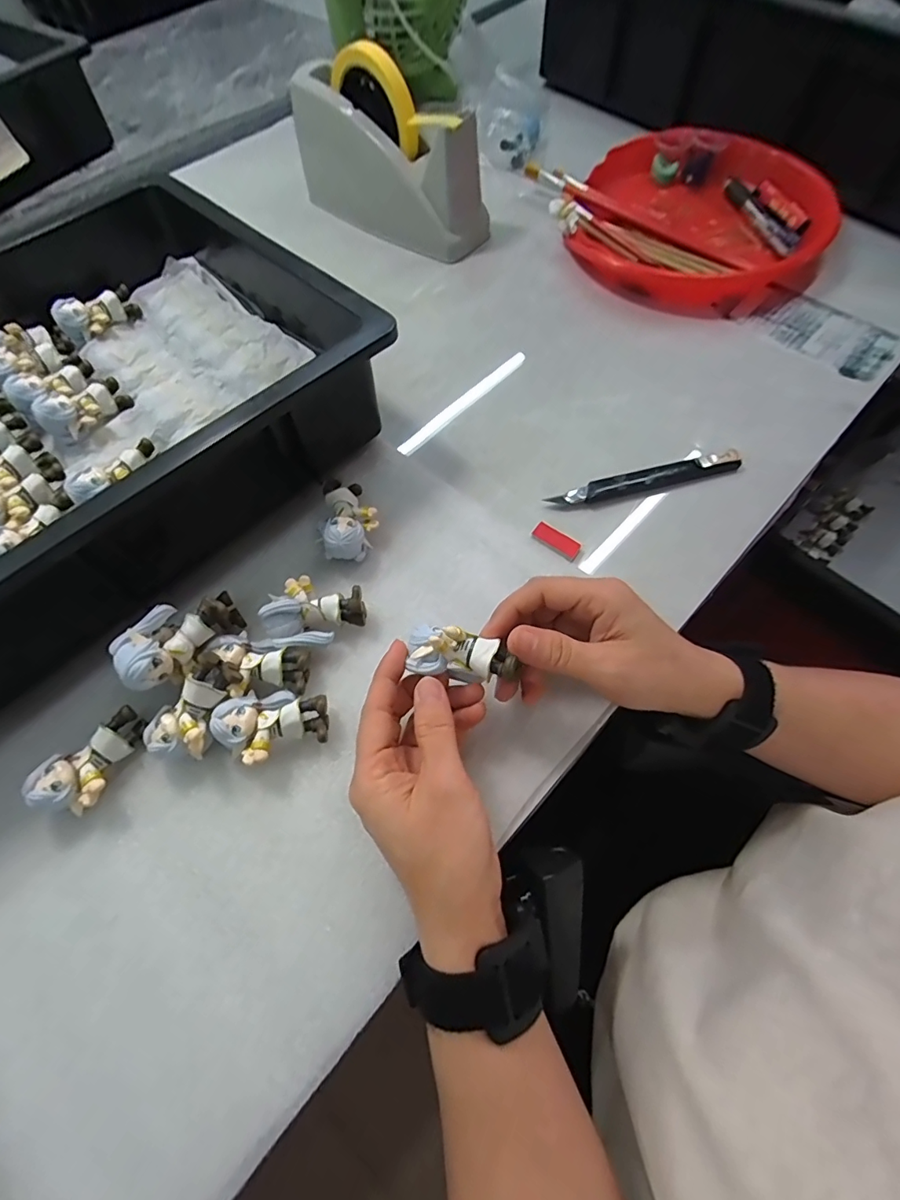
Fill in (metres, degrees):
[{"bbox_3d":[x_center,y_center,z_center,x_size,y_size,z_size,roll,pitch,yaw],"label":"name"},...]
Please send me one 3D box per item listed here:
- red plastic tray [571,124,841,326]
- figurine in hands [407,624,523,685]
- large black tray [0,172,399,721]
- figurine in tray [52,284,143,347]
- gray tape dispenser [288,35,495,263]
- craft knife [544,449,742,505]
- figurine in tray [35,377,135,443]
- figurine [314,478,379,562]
[{"bbox_3d":[0.238,-0.379,0.480,0.233,0.059,0.244,-33,67,-14],"label":"red plastic tray"},{"bbox_3d":[0.006,0.027,0.252,0.057,0.021,0.026,10,64,11],"label":"figurine in hands"},{"bbox_3d":[-0.313,-0.120,0.343,0.342,0.092,0.452,41,71,19],"label":"large black tray"},{"bbox_3d":[-0.293,-0.240,0.405,0.062,0.028,0.024,-41,70,-16],"label":"figurine in tray"},{"bbox_3d":[-0.059,-0.446,0.482,0.084,0.117,0.207,-41,69,-17],"label":"gray tape dispenser"},{"bbox_3d":[0.144,-0.088,0.361,0.144,0.013,0.016,-12,64,-4],"label":"craft knife"},{"bbox_3d":[-0.267,-0.142,0.356,0.026,0.032,0.061,26,67,14],"label":"figurine in tray"},{"bbox_3d":[-0.072,-0.057,0.339,0.040,0.027,0.060,-10,64,-3],"label":"figurine"}]

